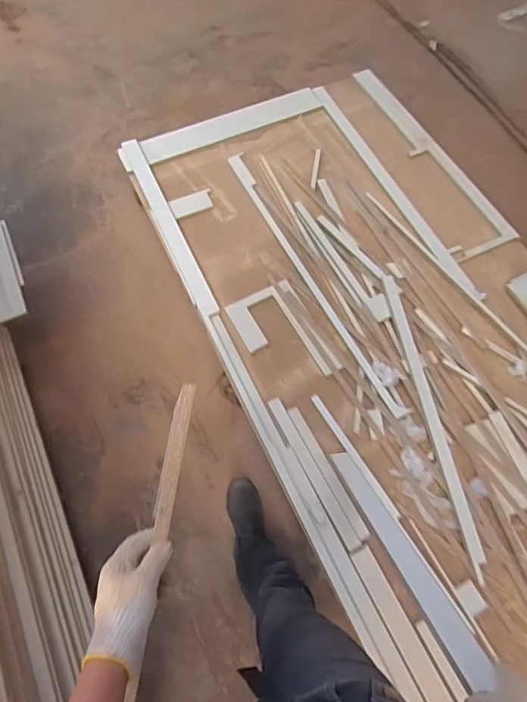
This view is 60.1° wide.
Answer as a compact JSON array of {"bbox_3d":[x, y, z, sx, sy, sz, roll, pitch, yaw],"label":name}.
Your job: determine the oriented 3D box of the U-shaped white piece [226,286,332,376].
[{"bbox_3d":[0.047,-0.041,1.529,0.203,0.030,0.368,-27,69,-12],"label":"U-shaped white piece"}]

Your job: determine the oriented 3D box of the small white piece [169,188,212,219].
[{"bbox_3d":[-0.271,-0.569,1.761,0.176,0.011,0.096,-25,66,-19],"label":"small white piece"}]

